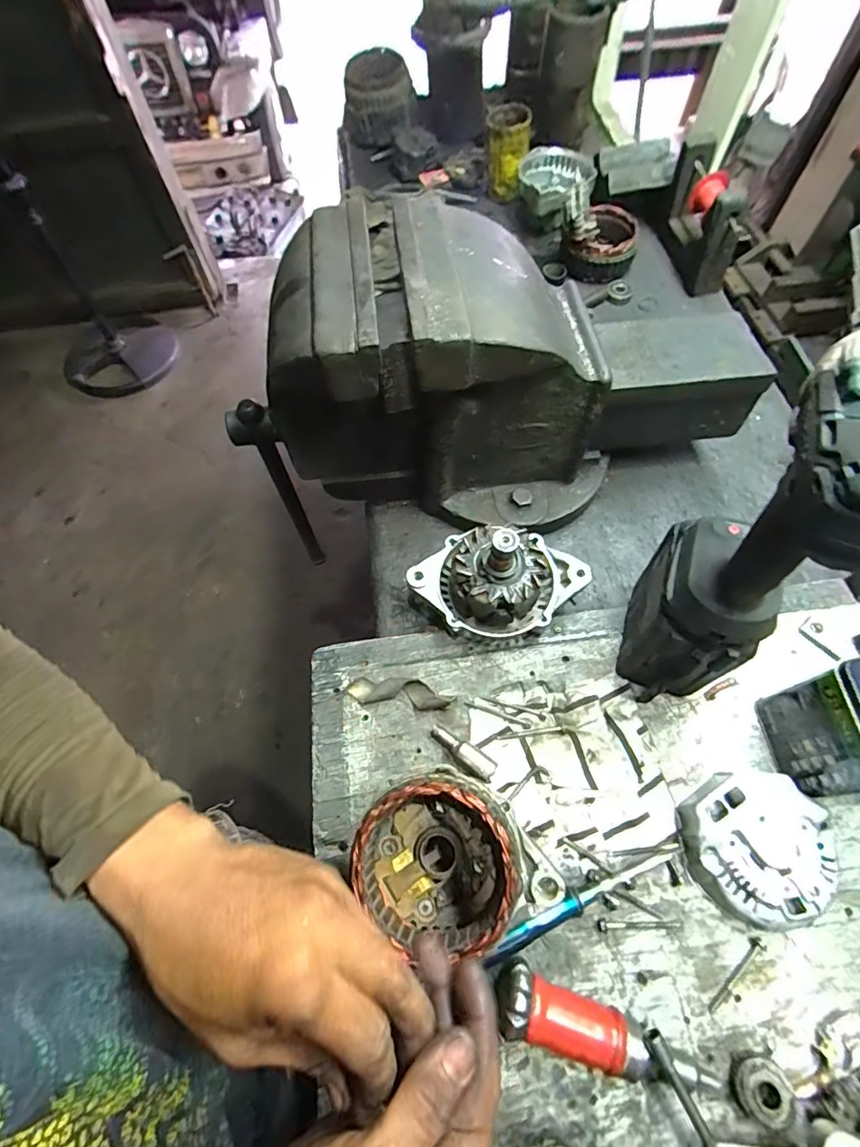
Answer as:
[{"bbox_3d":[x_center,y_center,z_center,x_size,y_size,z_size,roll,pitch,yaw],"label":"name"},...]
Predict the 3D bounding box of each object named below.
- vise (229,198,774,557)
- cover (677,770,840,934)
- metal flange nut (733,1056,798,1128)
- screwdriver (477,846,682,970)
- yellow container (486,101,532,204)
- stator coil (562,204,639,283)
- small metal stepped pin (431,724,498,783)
[{"bbox_3d":[0.068,-0.208,0.525,0.545,0.246,0.225,-15,63,-5],"label":"vise"},{"bbox_3d":[0.270,0.224,0.414,0.109,0.039,0.107,-28,65,-12],"label":"cover"},{"bbox_3d":[0.233,0.362,0.353,0.036,0.022,0.033,-1,63,2],"label":"metal flange nut"},{"bbox_3d":[0.117,0.268,0.407,0.193,0.017,0.016,-22,64,-13],"label":"screwdriver"},{"bbox_3d":[0.133,-0.734,0.884,0.076,0.105,0.073,8,64,5],"label":"yellow container"},{"bbox_3d":[0.274,-0.532,0.811,0.112,0.058,0.124,16,65,9],"label":"stator coil"},{"bbox_3d":[0.031,0.163,0.462,0.067,0.017,0.019,35,69,18],"label":"small metal stepped pin"}]

